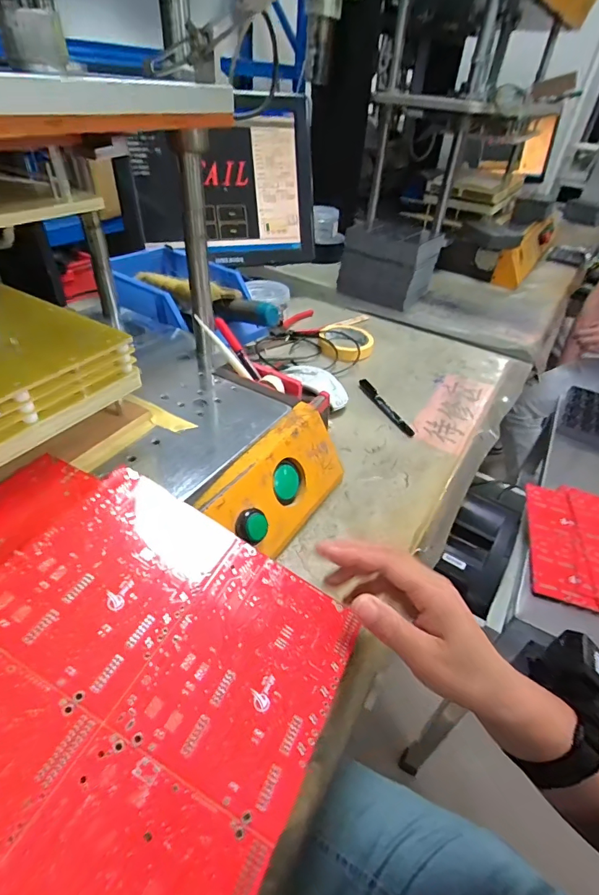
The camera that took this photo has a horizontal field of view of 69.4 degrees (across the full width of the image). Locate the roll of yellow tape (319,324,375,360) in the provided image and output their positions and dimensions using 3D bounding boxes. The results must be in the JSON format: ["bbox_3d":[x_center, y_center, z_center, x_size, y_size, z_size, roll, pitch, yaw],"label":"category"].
[{"bbox_3d":[0.082,-0.182,0.766,0.098,0.026,0.119,10,41,6],"label":"roll of yellow tape"}]

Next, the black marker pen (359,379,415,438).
[{"bbox_3d":[0.125,-0.062,0.639,0.018,0.012,0.142,-12,43,-19],"label":"black marker pen"}]

